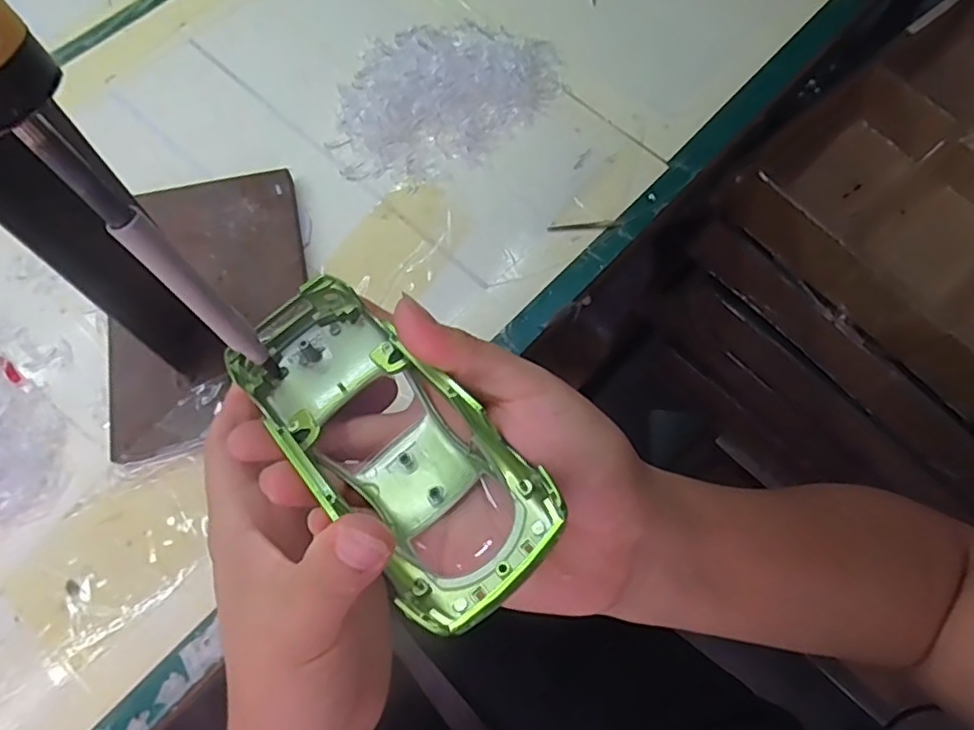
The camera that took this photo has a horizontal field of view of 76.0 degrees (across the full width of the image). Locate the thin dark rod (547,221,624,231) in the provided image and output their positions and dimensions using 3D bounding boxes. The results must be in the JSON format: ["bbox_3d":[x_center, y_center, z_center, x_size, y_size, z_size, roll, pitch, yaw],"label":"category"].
[{"bbox_3d":[0.055,-0.079,0.350,0.042,0.004,0.004,-2,68,-3],"label":"thin dark rod"}]

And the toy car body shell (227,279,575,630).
[{"bbox_3d":[-0.033,0.025,0.209,0.054,0.035,0.135,-38,59,-16],"label":"toy car body shell"}]

